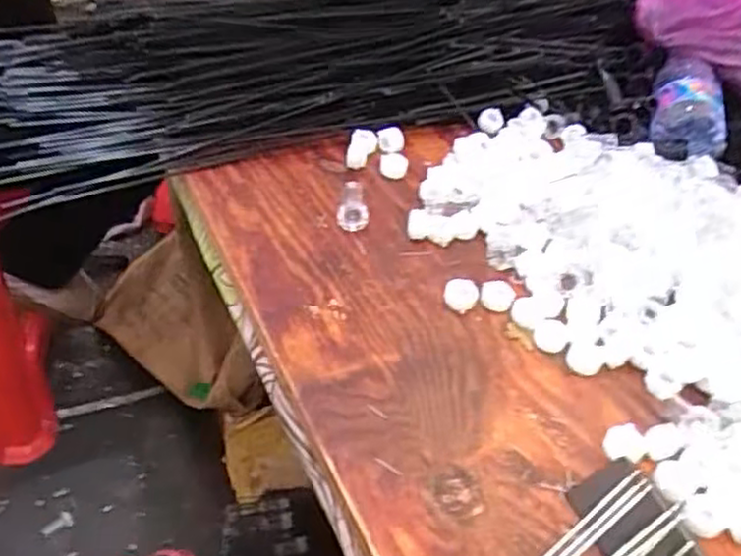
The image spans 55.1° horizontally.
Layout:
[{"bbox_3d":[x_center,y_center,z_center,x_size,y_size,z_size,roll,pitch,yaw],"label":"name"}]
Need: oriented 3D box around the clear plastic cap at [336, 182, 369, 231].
[{"bbox_3d":[-0.012,-0.055,0.537,0.022,0.017,0.040,7,45,-1],"label":"clear plastic cap"}]

